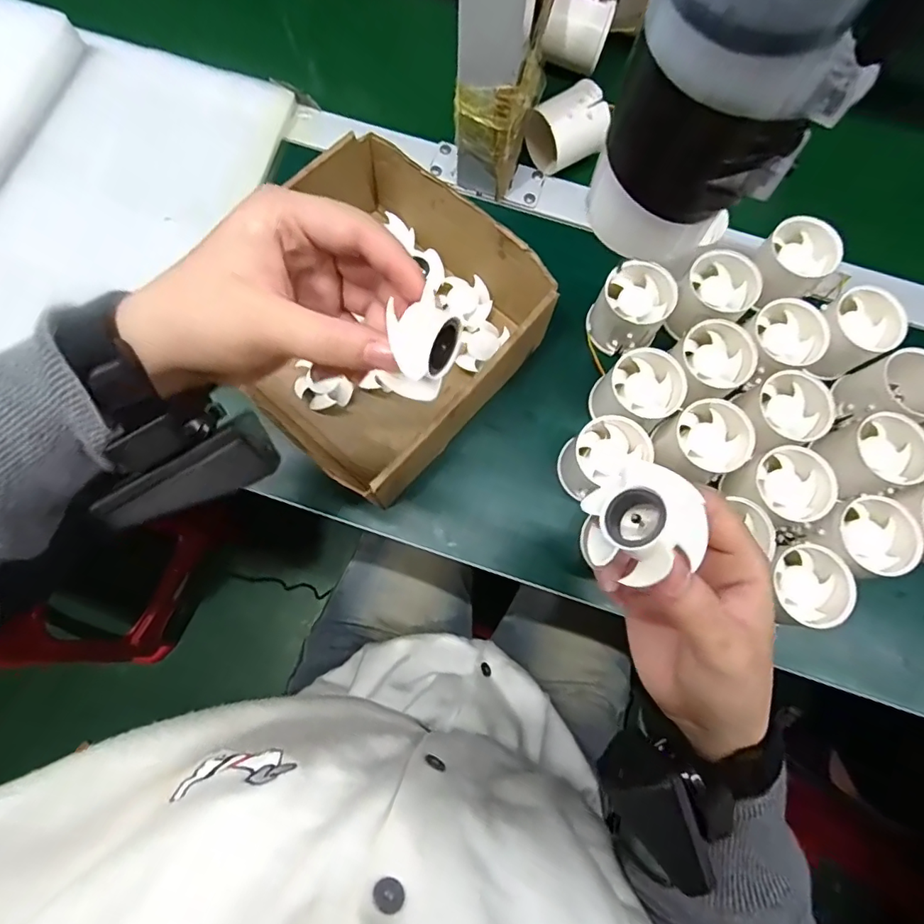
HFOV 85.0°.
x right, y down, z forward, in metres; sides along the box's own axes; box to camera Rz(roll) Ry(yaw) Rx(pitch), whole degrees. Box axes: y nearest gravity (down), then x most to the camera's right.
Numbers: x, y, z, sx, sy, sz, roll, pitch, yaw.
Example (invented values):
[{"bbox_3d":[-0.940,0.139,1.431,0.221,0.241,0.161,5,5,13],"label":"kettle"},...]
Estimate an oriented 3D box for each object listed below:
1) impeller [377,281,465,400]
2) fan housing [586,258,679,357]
[{"bbox_3d":[-0.016,-0.041,0.186,0.020,0.033,0.036,24,77,4],"label":"impeller"},{"bbox_3d":[0.129,-0.117,0.384,0.051,0.042,0.059,30,77,6],"label":"fan housing"}]

